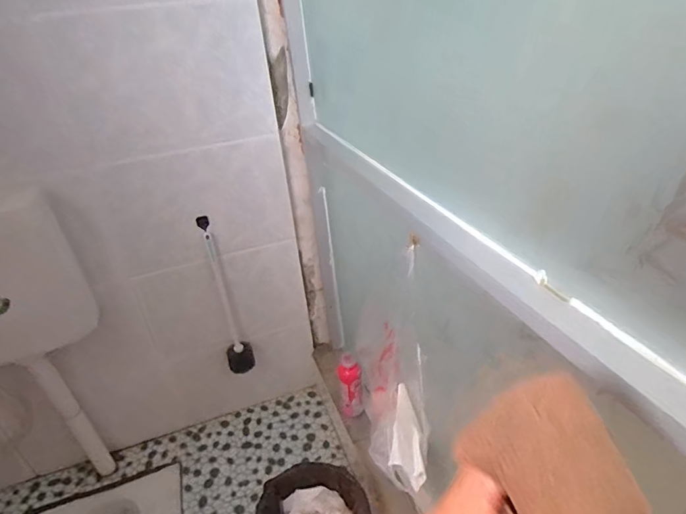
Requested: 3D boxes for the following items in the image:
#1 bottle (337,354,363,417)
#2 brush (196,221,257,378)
[{"bbox_3d":[0.022,0.355,1.213,0.063,0.179,0.051,-9,31,-4],"label":"bottle"},{"bbox_3d":[-0.329,0.122,1.238,0.079,0.493,0.099,-13,32,-11],"label":"brush"}]

